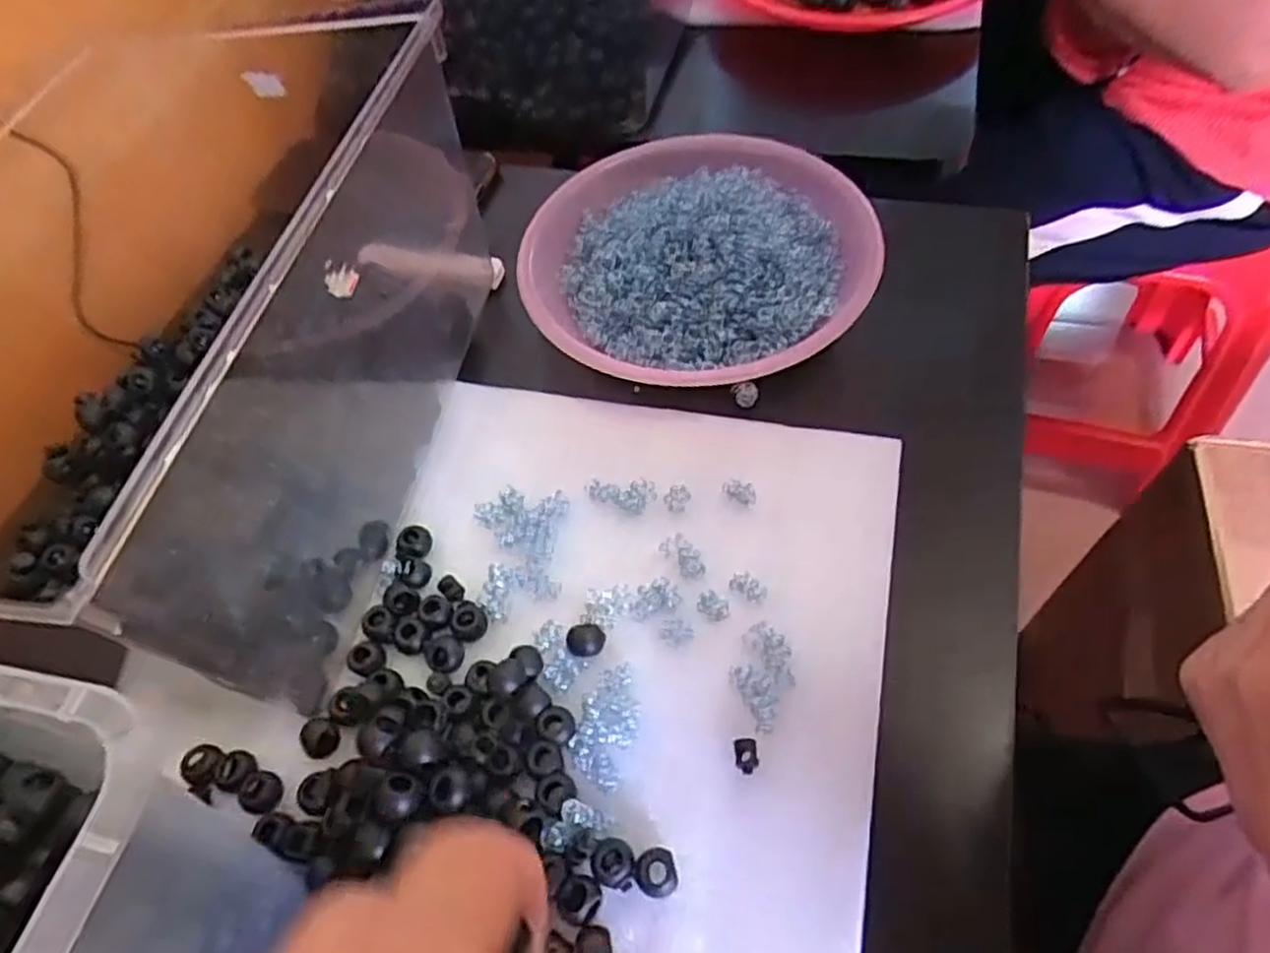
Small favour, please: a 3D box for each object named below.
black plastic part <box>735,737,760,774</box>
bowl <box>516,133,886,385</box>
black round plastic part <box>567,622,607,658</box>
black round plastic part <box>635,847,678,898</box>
[{"bbox_3d":[0.042,0.106,0.288,0.008,0.004,0.013,-5,57,0],"label":"black plastic part"},{"bbox_3d":[0.035,-0.124,0.412,0.179,0.043,0.188,-3,57,4],"label":"bowl"},{"bbox_3d":[-0.021,0.068,0.314,0.016,0.007,0.014,-20,57,-7],"label":"black round plastic part"},{"bbox_3d":[0.008,0.140,0.269,0.014,0.007,0.015,-3,57,4],"label":"black round plastic part"}]

